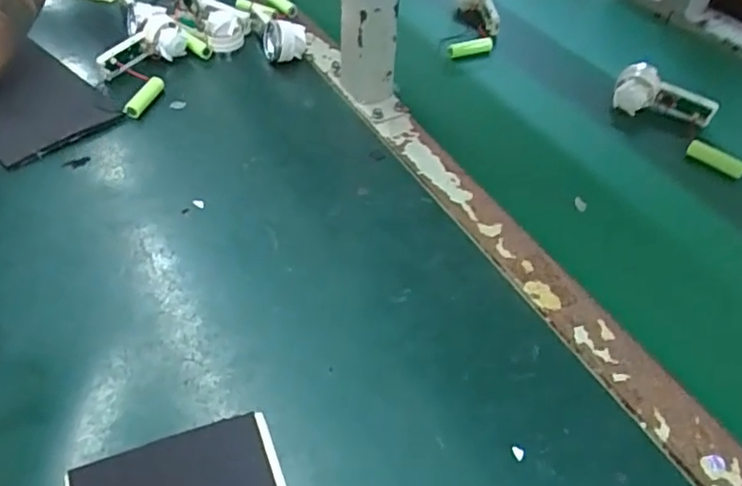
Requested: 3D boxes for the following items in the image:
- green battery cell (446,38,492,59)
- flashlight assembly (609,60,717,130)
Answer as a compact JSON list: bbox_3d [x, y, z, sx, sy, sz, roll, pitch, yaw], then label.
[{"bbox_3d":[0.107,-0.211,0.670,0.050,0.016,0.016,-5,47,-6],"label":"green battery cell"},{"bbox_3d":[0.275,-0.135,0.585,0.091,0.039,0.028,20,48,1],"label":"flashlight assembly"}]

